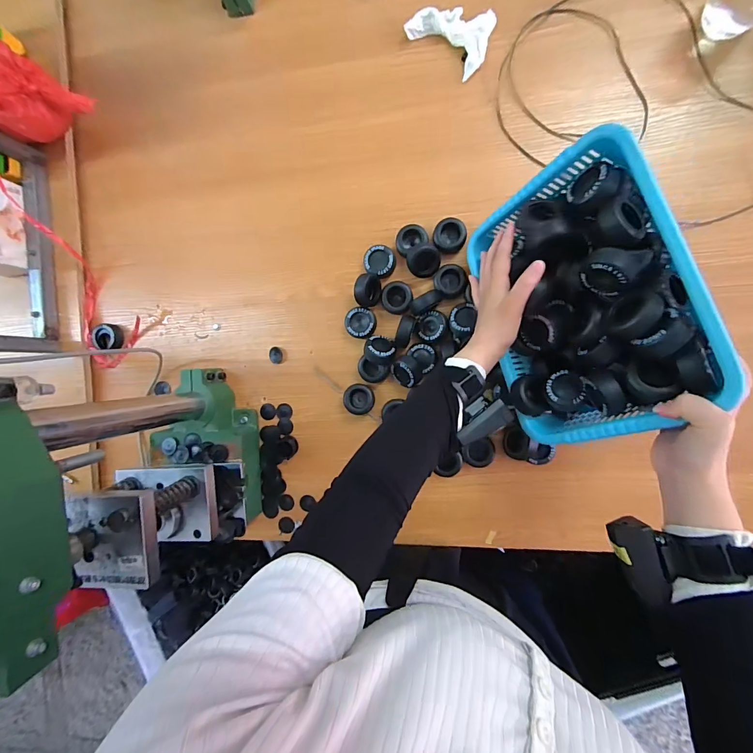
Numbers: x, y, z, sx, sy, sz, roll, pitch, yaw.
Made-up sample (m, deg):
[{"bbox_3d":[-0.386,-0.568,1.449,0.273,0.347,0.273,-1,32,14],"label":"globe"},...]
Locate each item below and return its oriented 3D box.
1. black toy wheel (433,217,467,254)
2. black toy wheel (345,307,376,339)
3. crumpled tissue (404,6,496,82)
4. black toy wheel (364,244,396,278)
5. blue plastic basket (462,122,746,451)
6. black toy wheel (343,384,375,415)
[{"bbox_3d":[0.116,-0.223,0.597,0.050,0.022,0.048,0,93,8],"label":"black toy wheel"},{"bbox_3d":[-0.025,-0.088,0.626,0.050,0.025,0.049,0,93,8],"label":"black toy wheel"},{"bbox_3d":[0.127,-0.549,0.590,0.127,0.025,0.105,41,97,4],"label":"crumpled tissue"},{"bbox_3d":[0.006,-0.188,0.615,0.048,0.025,0.047,0,93,8],"label":"black toy wheel"},{"bbox_3d":[0.228,-0.085,0.434,0.066,0.224,0.299,-9,77,-31],"label":"blue plastic basket"},{"bbox_3d":[-0.027,0.037,0.625,0.047,0.034,0.050,0,93,8],"label":"black toy wheel"}]

